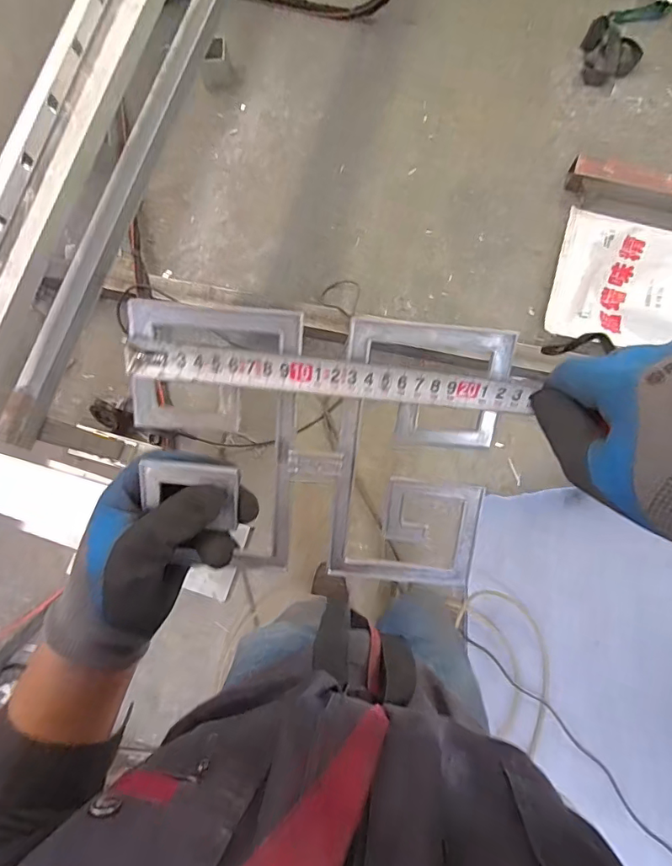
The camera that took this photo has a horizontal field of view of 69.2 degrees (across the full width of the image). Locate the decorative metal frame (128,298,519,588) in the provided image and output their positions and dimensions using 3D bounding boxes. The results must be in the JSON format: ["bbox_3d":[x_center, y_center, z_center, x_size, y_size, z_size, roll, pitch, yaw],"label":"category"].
[{"bbox_3d":[-0.014,0.014,0.305,0.224,0.020,0.170,5,108,-1],"label":"decorative metal frame"}]

